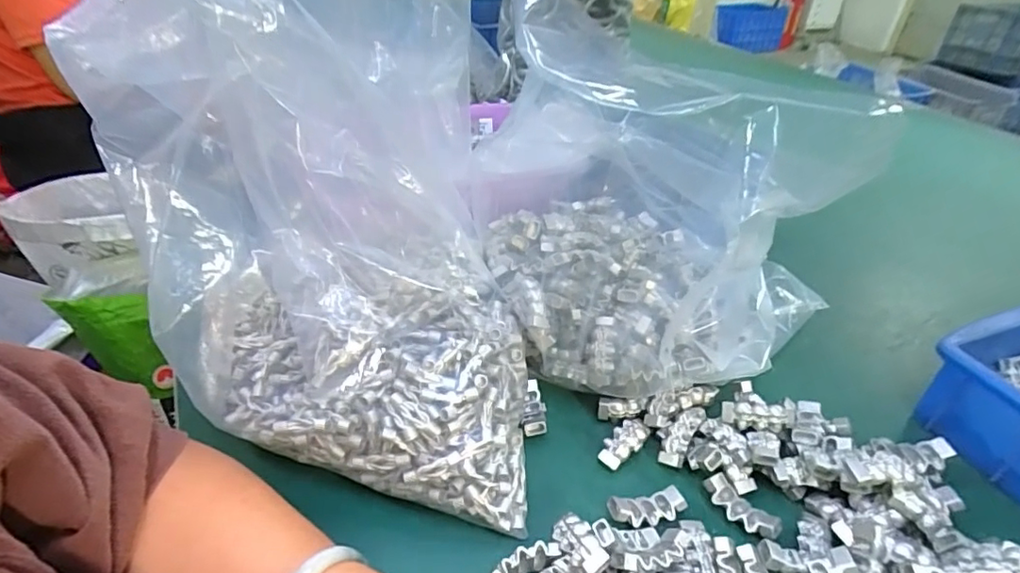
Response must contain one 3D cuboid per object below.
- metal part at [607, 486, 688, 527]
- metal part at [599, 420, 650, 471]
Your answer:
[{"bbox_3d":[0.085,0.138,0.333,0.046,0.012,0.018,-6,38,-9],"label":"metal part"},{"bbox_3d":[0.080,0.109,0.374,0.021,0.011,0.044,30,46,33],"label":"metal part"}]

